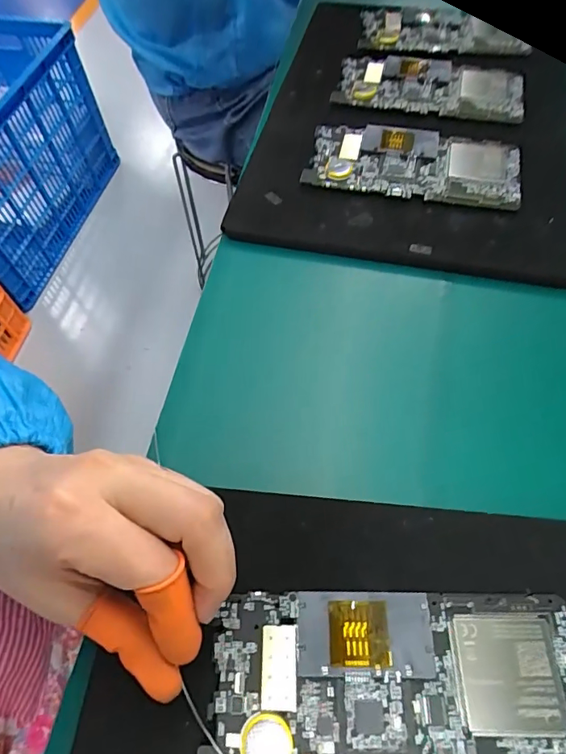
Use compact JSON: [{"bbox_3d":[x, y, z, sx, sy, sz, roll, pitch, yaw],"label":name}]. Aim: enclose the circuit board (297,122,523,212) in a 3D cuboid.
[{"bbox_3d":[0.094,-0.155,0.338,0.146,0.012,0.065,14,67,8],"label":"circuit board"}]

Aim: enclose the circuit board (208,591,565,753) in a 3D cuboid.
[{"bbox_3d":[0.046,0.127,0.189,0.149,0.007,0.071,-1,66,2],"label":"circuit board"}]

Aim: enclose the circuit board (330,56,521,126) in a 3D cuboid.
[{"bbox_3d":[0.117,-0.237,0.378,0.144,0.012,0.064,14,67,8],"label":"circuit board"}]

